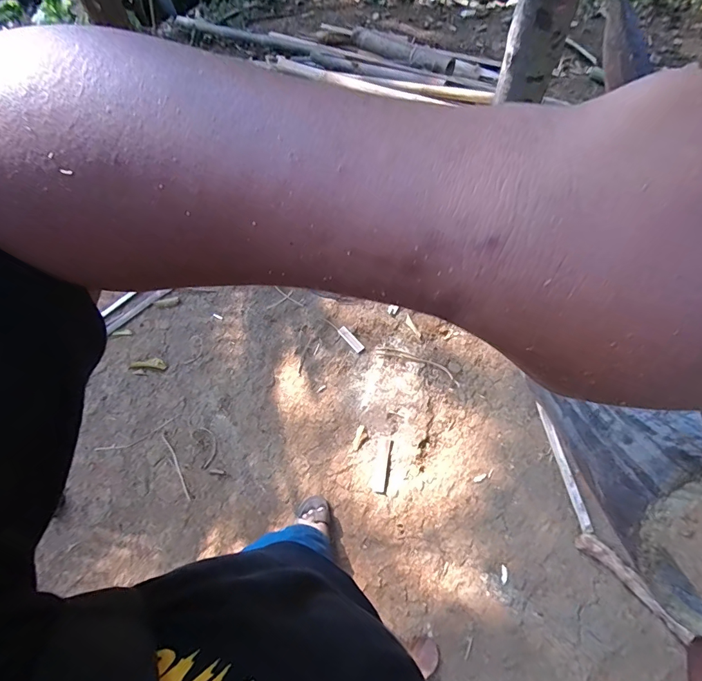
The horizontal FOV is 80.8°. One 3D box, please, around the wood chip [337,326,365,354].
[{"bbox_3d":[0.001,-0.004,1.546,0.037,0.007,0.121,-37,67,-16],"label":"wood chip"}]

